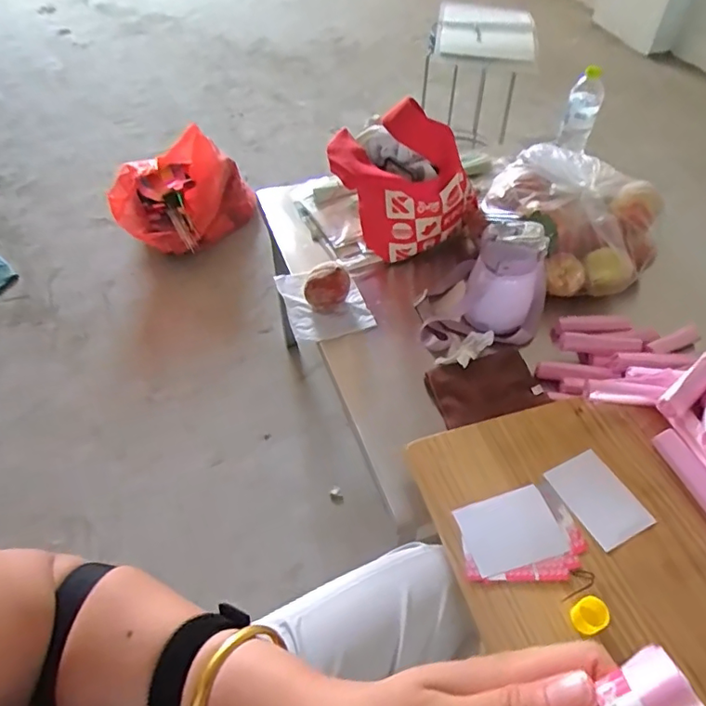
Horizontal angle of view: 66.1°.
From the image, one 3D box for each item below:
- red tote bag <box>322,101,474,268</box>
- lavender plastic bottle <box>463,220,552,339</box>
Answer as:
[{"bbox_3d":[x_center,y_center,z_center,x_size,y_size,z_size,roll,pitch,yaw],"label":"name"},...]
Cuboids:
[{"bbox_3d":[0.089,-0.295,0.978,0.265,0.227,0.122,8,50,6],"label":"red tote bag"},{"bbox_3d":[0.242,-0.109,0.853,0.110,0.174,0.080,17,52,13],"label":"lavender plastic bottle"}]

